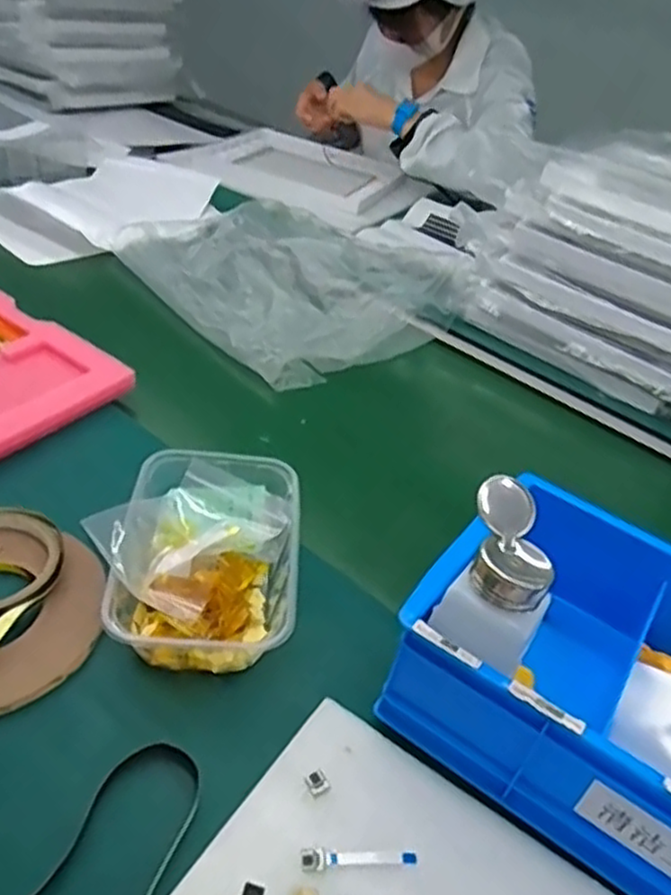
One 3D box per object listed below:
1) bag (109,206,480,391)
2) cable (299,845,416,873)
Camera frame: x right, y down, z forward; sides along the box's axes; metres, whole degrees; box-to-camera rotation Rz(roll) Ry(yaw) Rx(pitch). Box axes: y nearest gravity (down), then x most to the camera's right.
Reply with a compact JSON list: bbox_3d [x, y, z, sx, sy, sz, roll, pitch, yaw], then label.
[{"bbox_3d":[-0.061,-0.231,0.896,0.302,0.060,0.360,-22,48,-36],"label":"bag"},{"bbox_3d":[0.012,0.211,0.368,0.060,0.004,0.011,5,38,-7],"label":"cable"}]

